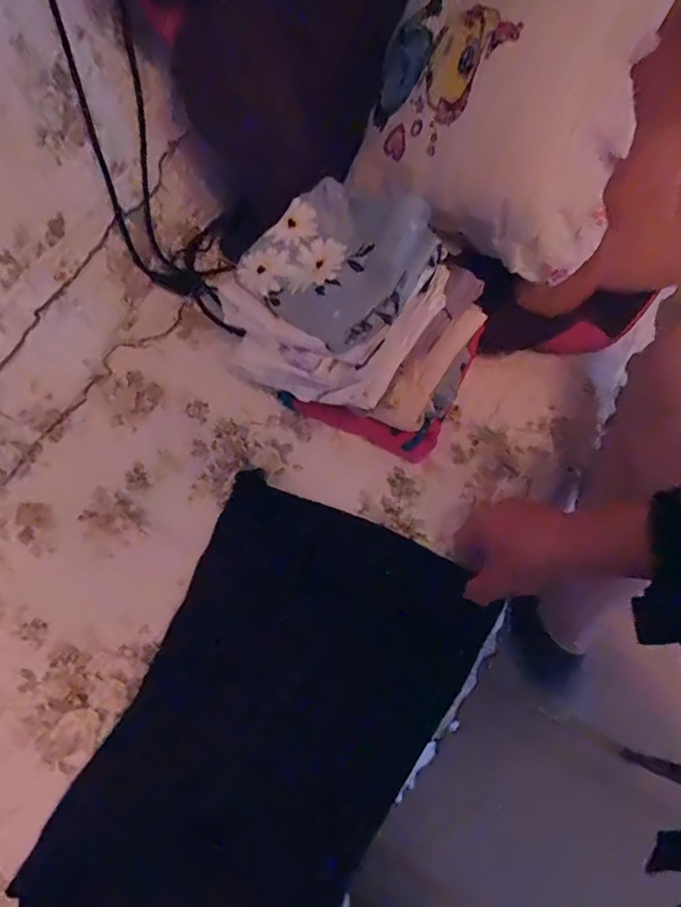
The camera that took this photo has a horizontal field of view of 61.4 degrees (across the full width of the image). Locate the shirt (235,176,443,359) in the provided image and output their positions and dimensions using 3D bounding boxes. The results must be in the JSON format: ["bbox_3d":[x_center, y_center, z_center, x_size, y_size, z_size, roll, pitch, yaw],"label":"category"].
[{"bbox_3d":[-0.005,-0.192,0.566,0.188,0.053,0.156,37,89,34],"label":"shirt"}]

